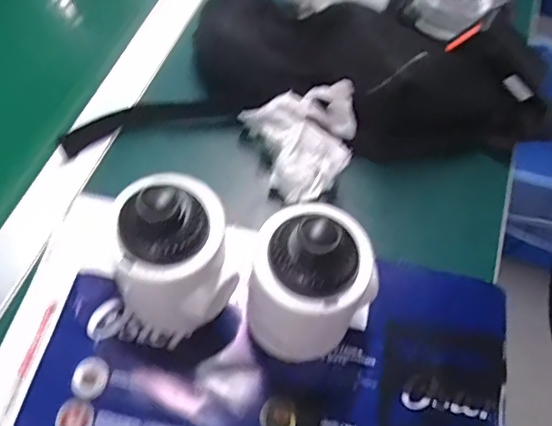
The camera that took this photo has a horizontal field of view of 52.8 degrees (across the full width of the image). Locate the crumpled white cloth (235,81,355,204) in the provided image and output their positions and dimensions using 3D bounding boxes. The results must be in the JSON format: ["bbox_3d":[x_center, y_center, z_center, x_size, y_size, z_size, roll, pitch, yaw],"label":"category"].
[{"bbox_3d":[0.027,-0.060,0.457,0.086,0.025,0.088,-19,84,4],"label":"crumpled white cloth"}]

